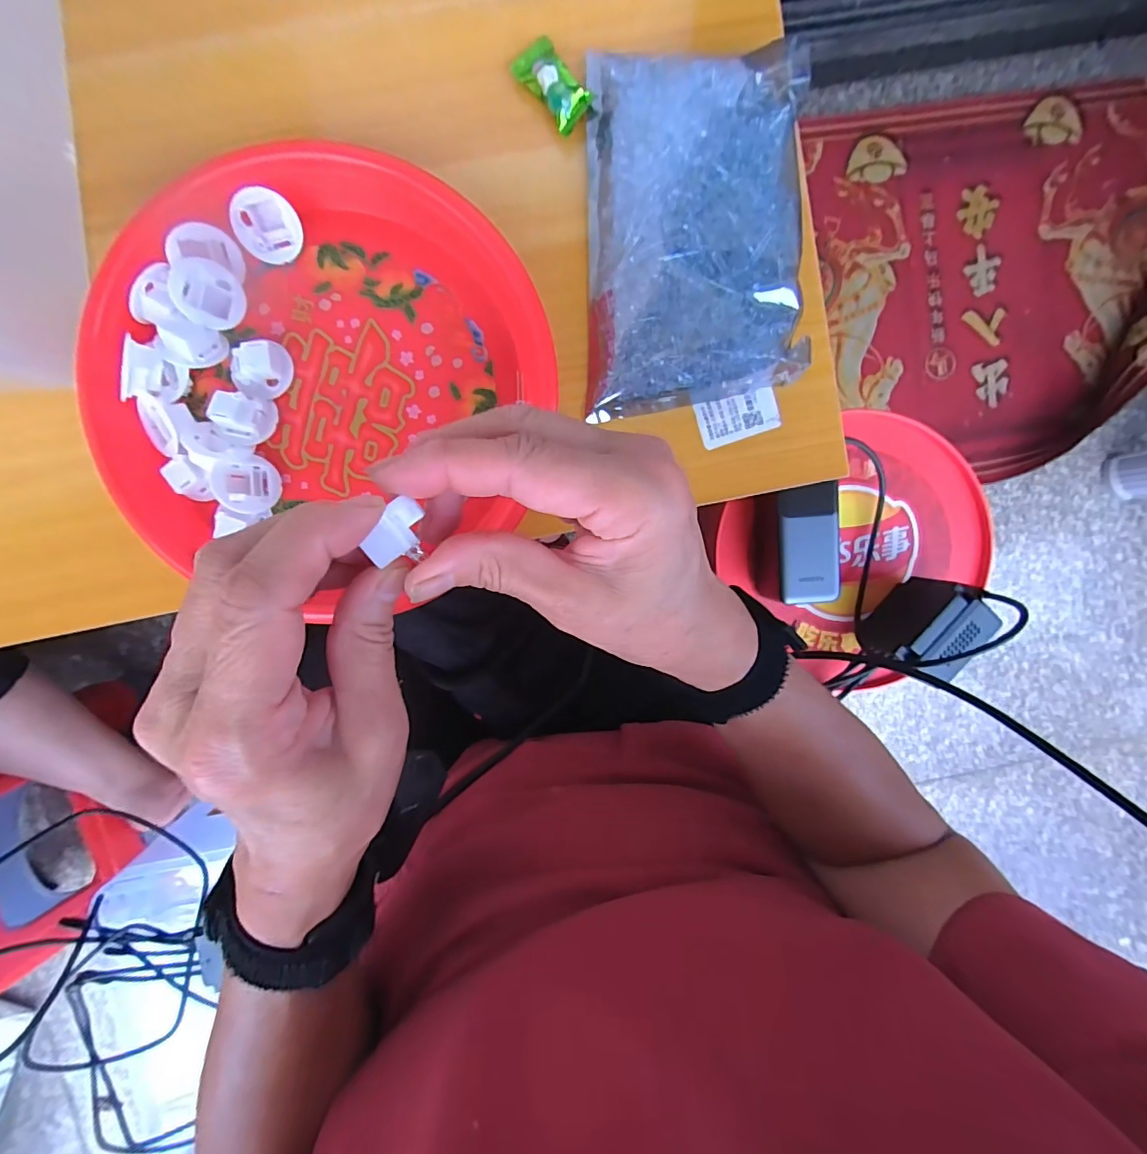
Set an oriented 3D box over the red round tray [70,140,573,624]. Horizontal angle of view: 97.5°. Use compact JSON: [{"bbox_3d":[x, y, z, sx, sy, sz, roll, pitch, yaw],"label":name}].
[{"bbox_3d":[-0.132,-0.112,0.275,0.225,0.027,0.228,0,95,-2],"label":"red round tray"}]

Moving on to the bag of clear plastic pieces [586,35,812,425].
[{"bbox_3d":[0.067,-0.187,0.273,0.112,0.032,0.185,0,95,-2],"label":"bag of clear plastic pieces"}]

